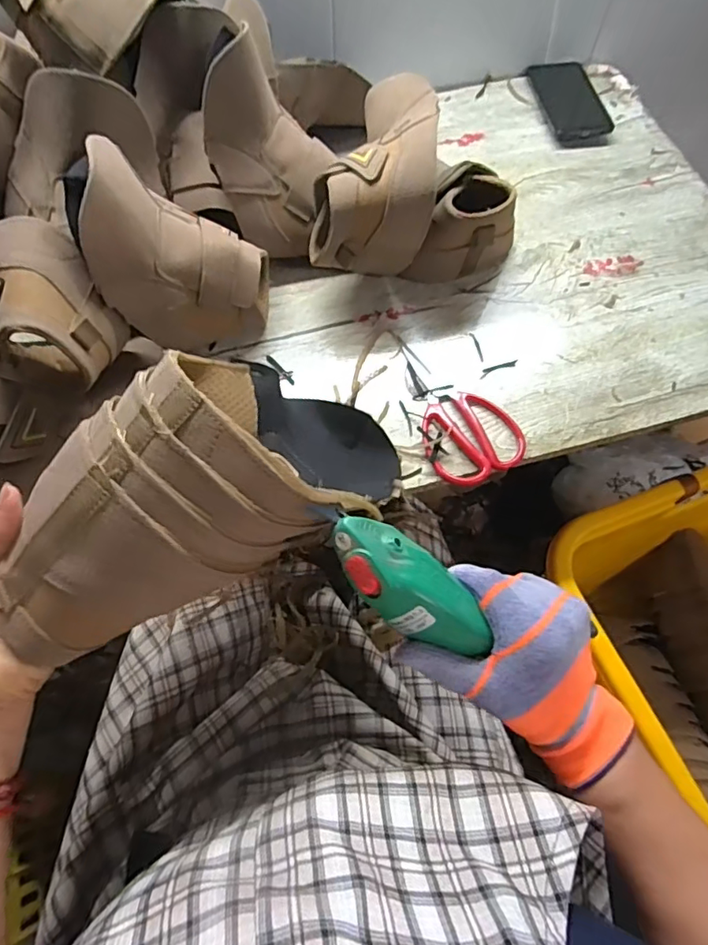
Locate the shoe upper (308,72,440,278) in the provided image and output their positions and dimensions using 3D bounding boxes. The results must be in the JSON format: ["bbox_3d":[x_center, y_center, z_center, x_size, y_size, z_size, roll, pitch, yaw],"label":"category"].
[{"bbox_3d":[0.020,-0.303,0.580,0.123,0.104,0.181,4,65,1],"label":"shoe upper"}]

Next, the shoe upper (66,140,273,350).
[{"bbox_3d":[-0.165,-0.215,0.529,0.160,0.194,0.098,-22,67,-11],"label":"shoe upper"}]

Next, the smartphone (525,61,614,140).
[{"bbox_3d":[0.309,-0.535,0.786,0.077,0.017,0.165,-7,65,-4],"label":"smartphone"}]

